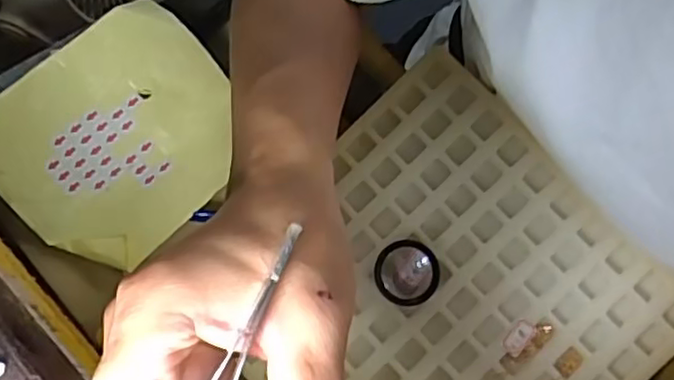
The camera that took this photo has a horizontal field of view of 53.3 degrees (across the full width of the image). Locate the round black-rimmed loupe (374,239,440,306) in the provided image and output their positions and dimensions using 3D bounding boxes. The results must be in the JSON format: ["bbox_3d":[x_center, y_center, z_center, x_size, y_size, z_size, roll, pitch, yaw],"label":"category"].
[{"bbox_3d":[0.045,0.055,0.444,0.040,0.036,0.041,0,78,-1],"label":"round black-rimmed loupe"}]

